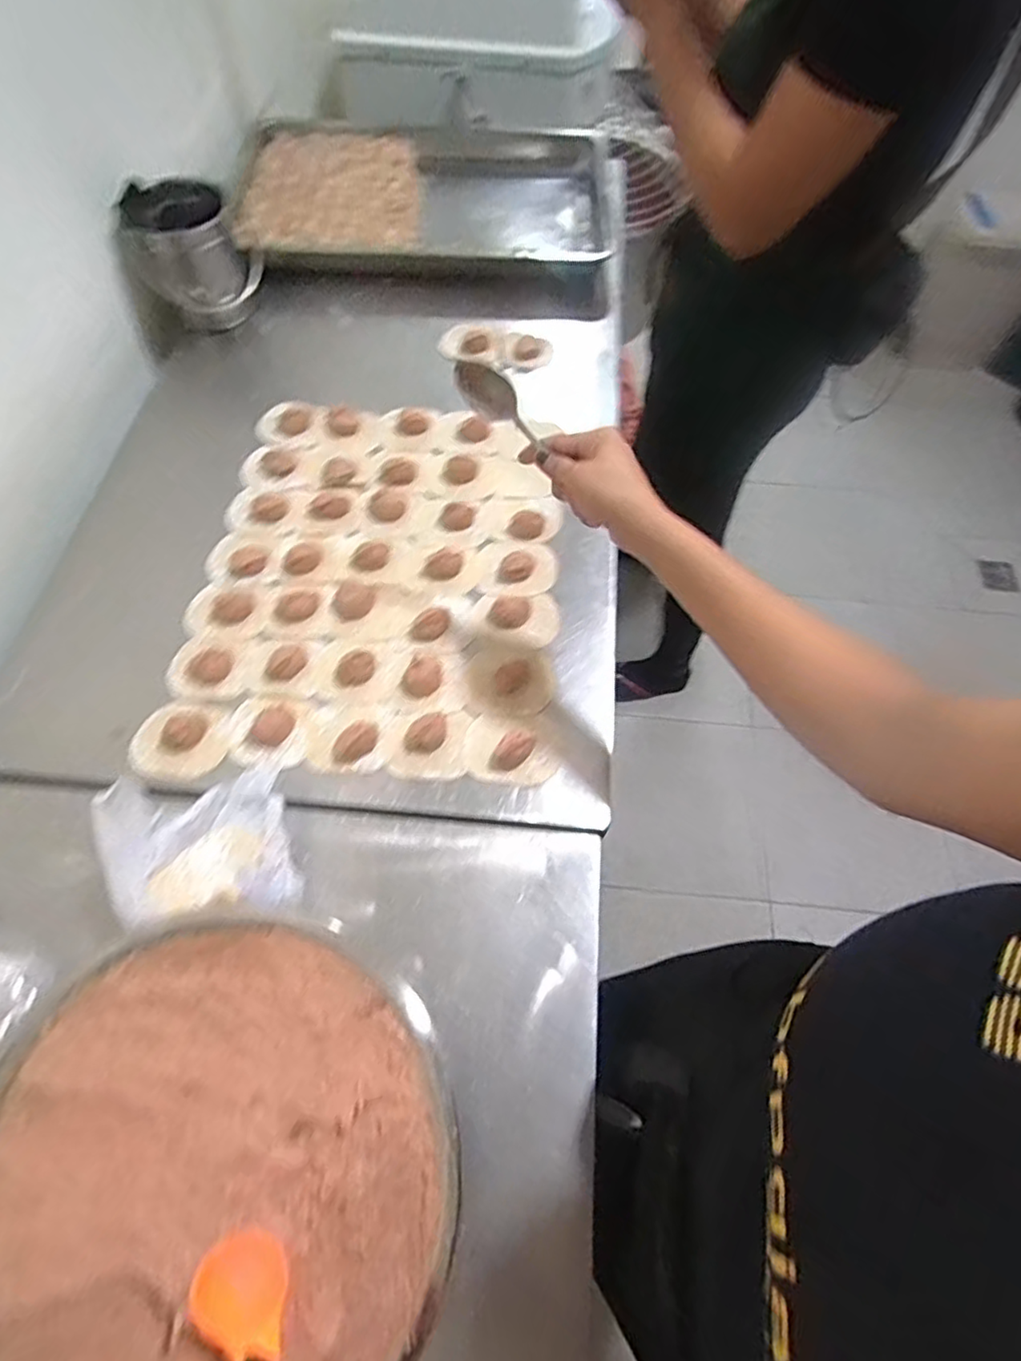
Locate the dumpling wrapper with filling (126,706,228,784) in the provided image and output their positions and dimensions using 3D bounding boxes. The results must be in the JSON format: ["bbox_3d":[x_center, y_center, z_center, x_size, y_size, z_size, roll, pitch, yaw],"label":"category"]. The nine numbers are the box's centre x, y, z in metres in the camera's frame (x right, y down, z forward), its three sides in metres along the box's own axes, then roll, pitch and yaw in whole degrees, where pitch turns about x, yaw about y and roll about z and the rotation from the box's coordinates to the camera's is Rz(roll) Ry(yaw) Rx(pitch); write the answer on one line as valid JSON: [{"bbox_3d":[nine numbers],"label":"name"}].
[{"bbox_3d":[-0.310,0.054,0.590,0.080,0.026,0.074,3,64,1],"label":"dumpling wrapper with filling"}]

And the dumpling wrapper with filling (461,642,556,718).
[{"bbox_3d":[0.000,-0.004,0.628,0.086,0.013,0.078,13,64,5],"label":"dumpling wrapper with filling"}]

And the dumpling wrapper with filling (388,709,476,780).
[{"bbox_3d":[-0.074,0.054,0.595,0.069,0.020,0.070,4,64,1],"label":"dumpling wrapper with filling"}]

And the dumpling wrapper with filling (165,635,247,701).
[{"bbox_3d":[-0.299,-0.013,0.634,0.075,0.014,0.065,11,64,5],"label":"dumpling wrapper with filling"}]

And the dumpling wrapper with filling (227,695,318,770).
[{"bbox_3d":[-0.232,0.046,0.602,0.078,0.020,0.076,6,64,2],"label":"dumpling wrapper with filling"}]

